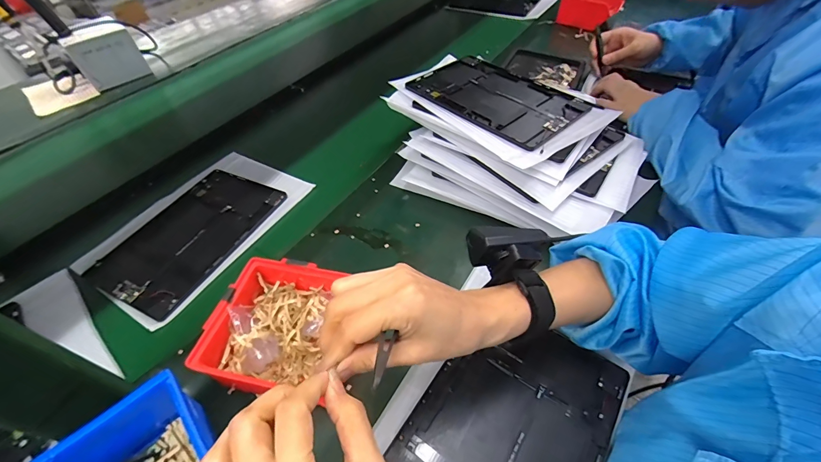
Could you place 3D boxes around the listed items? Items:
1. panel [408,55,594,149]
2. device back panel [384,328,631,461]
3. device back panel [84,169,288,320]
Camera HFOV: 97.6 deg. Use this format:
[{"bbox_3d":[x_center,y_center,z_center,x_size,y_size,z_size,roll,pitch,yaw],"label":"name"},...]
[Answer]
[{"bbox_3d":[0.127,-0.207,0.548,0.160,0.007,0.246,-36,57,-26],"label":"panel"},{"bbox_3d":[0.085,0.183,0.325,0.151,0.010,0.229,27,57,26],"label":"device back panel"},{"bbox_3d":[-0.313,0.002,0.516,0.161,0.005,0.233,19,54,21],"label":"device back panel"}]

